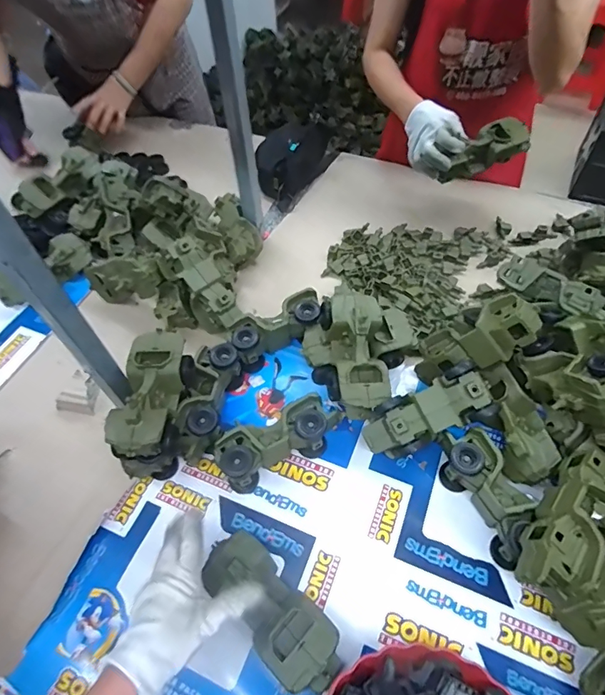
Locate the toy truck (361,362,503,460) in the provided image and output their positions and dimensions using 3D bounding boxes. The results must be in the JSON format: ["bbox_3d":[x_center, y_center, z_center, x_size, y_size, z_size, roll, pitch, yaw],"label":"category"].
[{"bbox_3d":[0.176,0.094,0.629,0.185,0.068,0.093,-28,56,7],"label":"toy truck"}]

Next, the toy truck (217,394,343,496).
[{"bbox_3d":[-0.030,0.137,0.648,0.184,0.077,0.064,-25,57,-14],"label":"toy truck"}]

